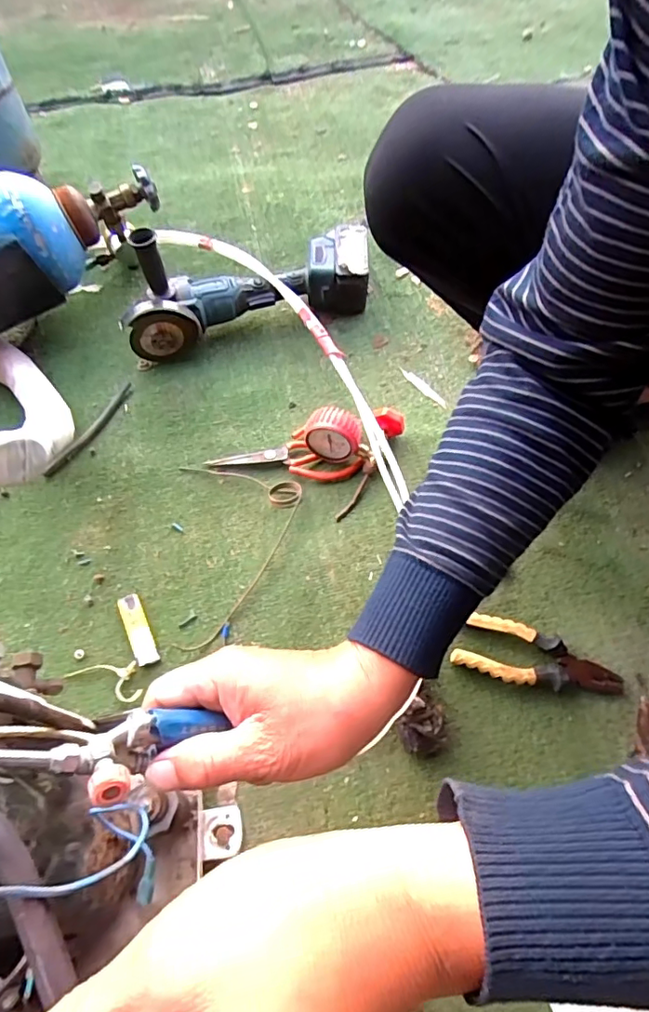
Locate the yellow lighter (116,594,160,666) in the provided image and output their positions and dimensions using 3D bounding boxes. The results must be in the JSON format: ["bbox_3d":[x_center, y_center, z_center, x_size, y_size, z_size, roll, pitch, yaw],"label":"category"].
[{"bbox_3d":[-0.208,0.137,0.595,0.025,0.013,0.082,-25,63,-11],"label":"yellow lighter"}]

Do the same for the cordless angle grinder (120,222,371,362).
[{"bbox_3d":[-0.108,-0.331,0.756,0.370,0.161,0.104,-18,62,-8],"label":"cordless angle grinder"}]

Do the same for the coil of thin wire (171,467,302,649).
[{"bbox_3d":[-0.098,0.039,0.623,0.151,0.019,0.230,-6,61,-1],"label":"coil of thin wire"}]

